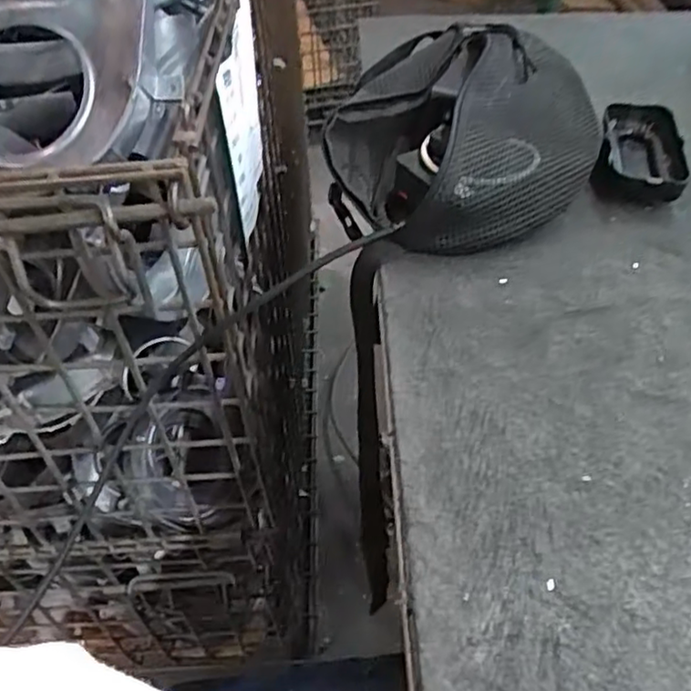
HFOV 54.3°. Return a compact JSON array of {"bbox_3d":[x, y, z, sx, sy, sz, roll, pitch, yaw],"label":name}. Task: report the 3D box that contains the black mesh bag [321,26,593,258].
[{"bbox_3d":[0.089,-0.160,0.484,0.173,0.069,0.219,6,49,10],"label":"black mesh bag"}]

